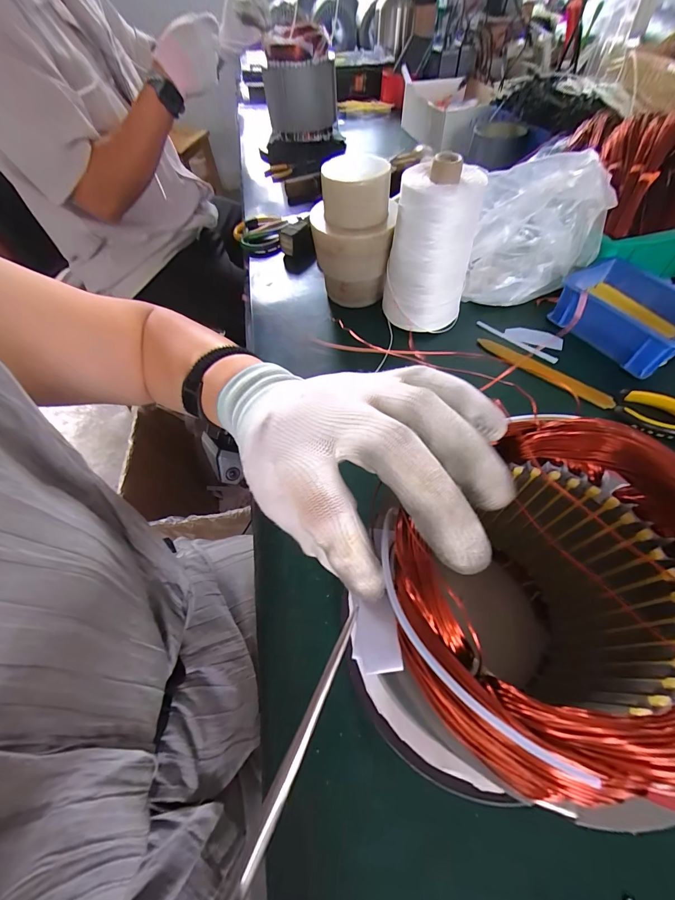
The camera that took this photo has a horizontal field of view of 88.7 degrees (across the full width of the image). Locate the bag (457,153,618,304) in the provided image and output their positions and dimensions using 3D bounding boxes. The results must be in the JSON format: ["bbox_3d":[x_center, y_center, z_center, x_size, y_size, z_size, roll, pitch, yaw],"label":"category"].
[{"bbox_3d":[0.241,-0.254,0.425,0.167,0.155,0.072,-21,58,-10],"label":"bag"}]

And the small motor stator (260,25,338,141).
[{"bbox_3d":[-0.086,-0.853,0.809,0.176,0.170,0.202,-9,57,-2],"label":"small motor stator"}]

